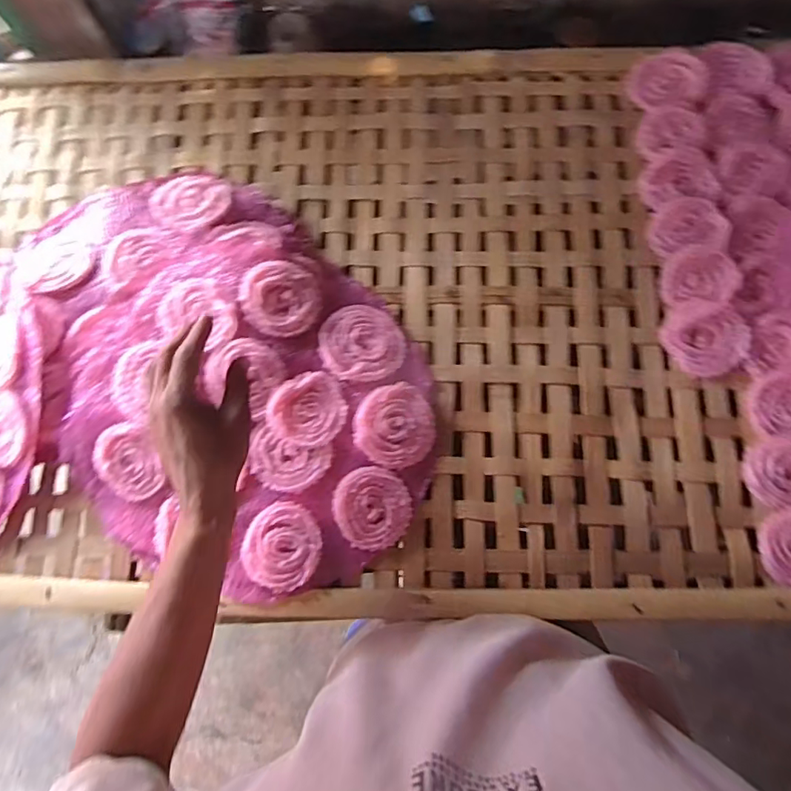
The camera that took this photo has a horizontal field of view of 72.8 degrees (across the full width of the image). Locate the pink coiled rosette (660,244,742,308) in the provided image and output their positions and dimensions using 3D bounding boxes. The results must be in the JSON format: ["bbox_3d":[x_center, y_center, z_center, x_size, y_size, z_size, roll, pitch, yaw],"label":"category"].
[{"bbox_3d":[0.312,-0.124,0.552,0.071,0.015,0.063,2,74,3],"label":"pink coiled rosette"}]

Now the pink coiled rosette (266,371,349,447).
[{"bbox_3d":[-0.087,0.014,0.523,0.073,0.013,0.070,-1,74,2],"label":"pink coiled rosette"}]

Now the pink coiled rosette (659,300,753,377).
[{"bbox_3d":[0.312,-0.060,0.540,0.071,0.016,0.076,-30,75,-6],"label":"pink coiled rosette"}]

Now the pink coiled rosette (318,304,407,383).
[{"bbox_3d":[-0.033,-0.053,0.551,0.082,0.018,0.081,-1,74,2],"label":"pink coiled rosette"}]

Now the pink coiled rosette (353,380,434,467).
[{"bbox_3d":[0.000,0.029,0.530,0.076,0.019,0.082,-1,74,2],"label":"pink coiled rosette"}]

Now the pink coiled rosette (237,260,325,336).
[{"bbox_3d":[-0.115,-0.098,0.545,0.075,0.023,0.077,-1,74,2],"label":"pink coiled rosette"}]

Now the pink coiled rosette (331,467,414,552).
[{"bbox_3d":[-0.021,0.108,0.515,0.072,0.017,0.074,1,74,2],"label":"pink coiled rosette"}]

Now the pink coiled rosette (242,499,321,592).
[{"bbox_3d":[-0.107,0.142,0.507,0.071,0.012,0.078,-1,74,2],"label":"pink coiled rosette"}]

